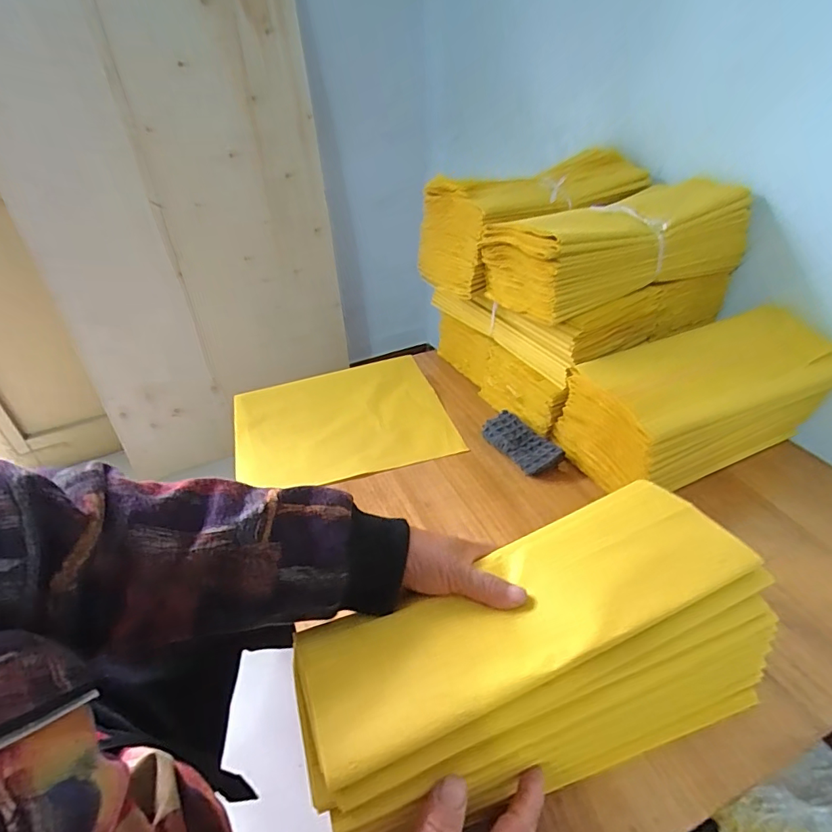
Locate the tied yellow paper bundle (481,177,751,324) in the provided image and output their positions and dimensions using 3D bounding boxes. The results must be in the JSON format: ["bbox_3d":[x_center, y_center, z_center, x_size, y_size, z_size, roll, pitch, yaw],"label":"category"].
[{"bbox_3d":[0.262,-0.224,0.631,0.331,0.104,0.146,-19,40,-21],"label":"tied yellow paper bundle"}]

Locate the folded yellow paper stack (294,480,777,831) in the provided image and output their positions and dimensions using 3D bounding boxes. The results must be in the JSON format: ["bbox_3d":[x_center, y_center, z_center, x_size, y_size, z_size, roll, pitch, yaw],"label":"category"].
[{"bbox_3d":[0.085,0.159,0.334,0.316,0.073,0.147,-15,39,-16],"label":"folded yellow paper stack"}]

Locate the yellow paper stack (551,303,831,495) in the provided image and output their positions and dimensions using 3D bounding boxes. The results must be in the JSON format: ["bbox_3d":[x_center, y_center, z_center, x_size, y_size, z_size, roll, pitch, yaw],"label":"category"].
[{"bbox_3d":[0.349,-0.022,0.592,0.310,0.135,0.138,-15,39,-17],"label":"yellow paper stack"}]

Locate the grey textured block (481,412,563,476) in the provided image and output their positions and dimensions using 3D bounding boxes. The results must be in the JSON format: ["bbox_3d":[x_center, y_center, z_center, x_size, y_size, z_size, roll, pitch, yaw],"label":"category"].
[{"bbox_3d":[0.137,0.036,0.630,0.051,0.030,0.100,-26,43,-28],"label":"grey textured block"}]

